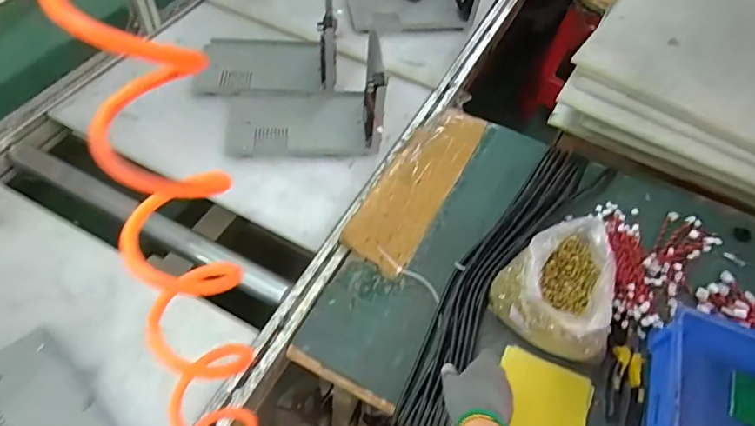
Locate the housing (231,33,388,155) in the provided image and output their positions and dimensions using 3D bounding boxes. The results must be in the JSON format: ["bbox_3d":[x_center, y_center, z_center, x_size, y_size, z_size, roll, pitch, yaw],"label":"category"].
[{"bbox_3d":[-0.133,-0.214,0.901,0.289,0.152,0.174,3,54,-4],"label":"housing"}]

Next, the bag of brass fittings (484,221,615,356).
[{"bbox_3d":[0.261,0.119,0.708,0.146,0.137,0.163,-8,56,-11],"label":"bag of brass fittings"}]

